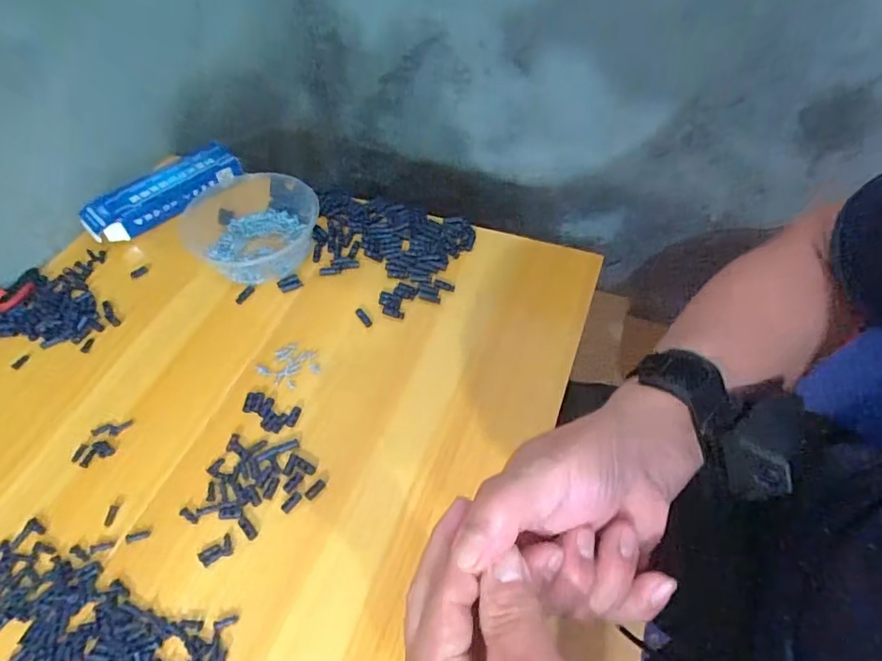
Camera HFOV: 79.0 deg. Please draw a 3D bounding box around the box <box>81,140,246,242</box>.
[{"bbox_3d":[-0.323,-0.162,0.627,0.181,0.033,0.053,-35,60,-20],"label":"box"}]

